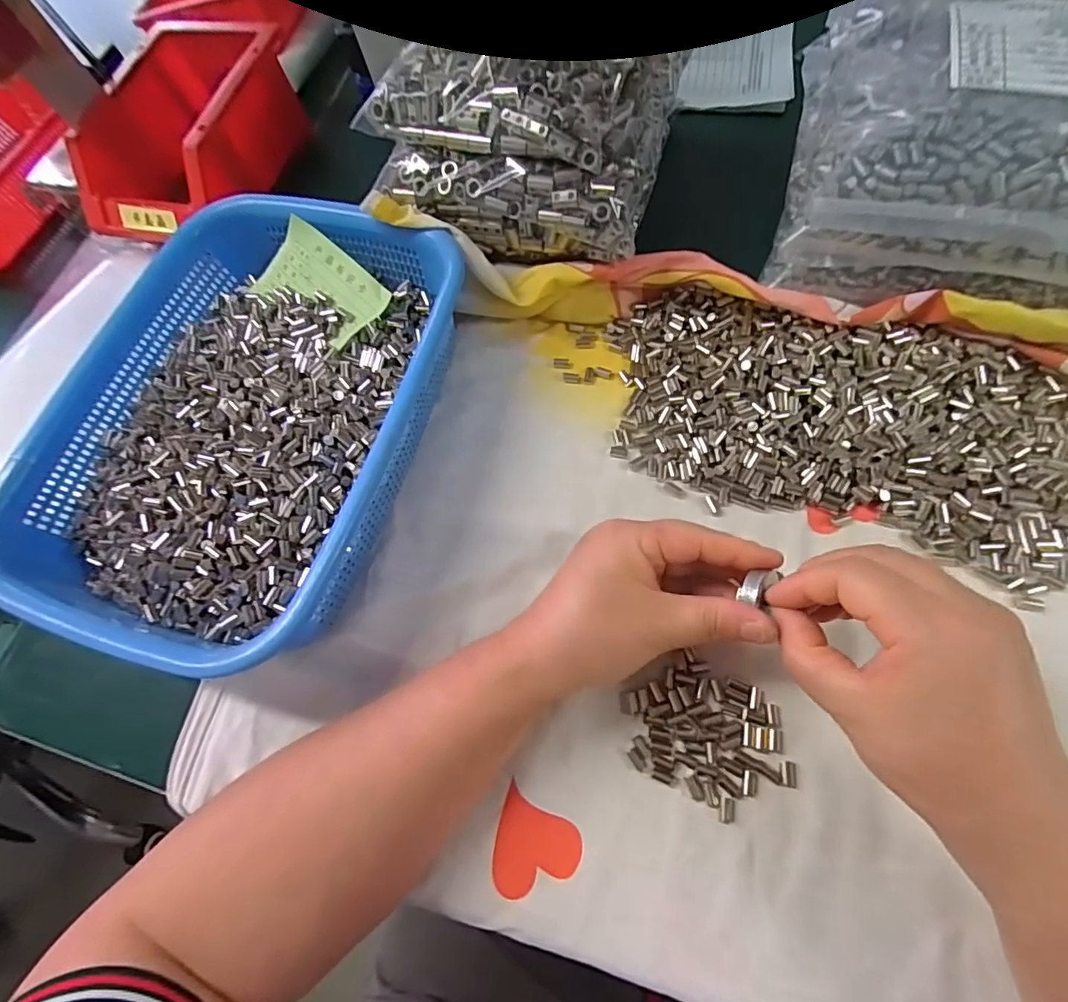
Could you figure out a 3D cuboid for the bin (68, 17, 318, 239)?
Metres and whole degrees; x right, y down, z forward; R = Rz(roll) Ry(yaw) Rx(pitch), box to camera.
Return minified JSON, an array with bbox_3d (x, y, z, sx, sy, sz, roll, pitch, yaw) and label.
[{"bbox_3d":[-0.279,-0.299,0.429,0.122,0.074,0.174,15,71,13],"label":"bin"}]

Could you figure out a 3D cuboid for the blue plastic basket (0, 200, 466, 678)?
[{"bbox_3d":[-0.167,-0.050,0.324,0.210,0.084,0.281,10,70,12],"label":"blue plastic basket"}]

